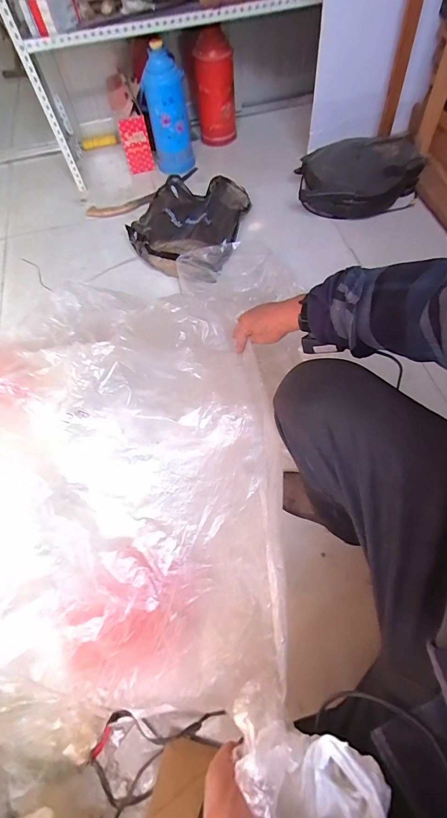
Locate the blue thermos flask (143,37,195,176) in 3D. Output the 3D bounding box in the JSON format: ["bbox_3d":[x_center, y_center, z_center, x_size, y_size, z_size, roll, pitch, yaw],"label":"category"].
[{"bbox_3d":[-0.193,-1.029,1.248,0.147,0.336,0.136,-10,62,-2],"label":"blue thermos flask"}]

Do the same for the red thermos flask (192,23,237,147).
[{"bbox_3d":[-0.030,-1.166,1.300,0.147,0.311,0.141,-4,62,2],"label":"red thermos flask"}]

